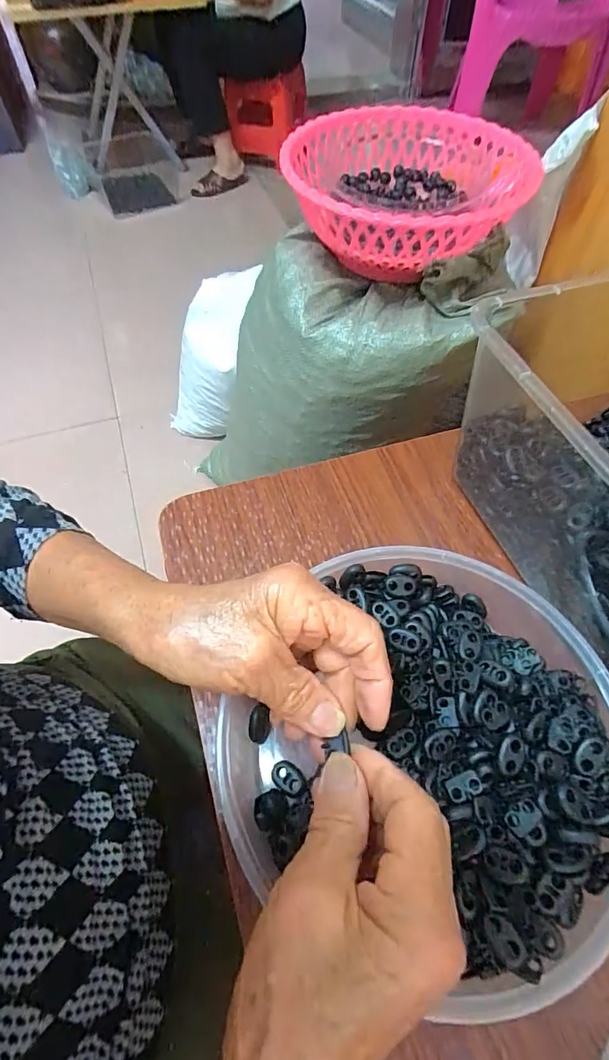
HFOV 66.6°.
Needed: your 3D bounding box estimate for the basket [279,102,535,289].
[{"bbox_3d":[0.127,-0.415,0.592,0.284,0.116,0.292,-1,59,1],"label":"basket"}]

